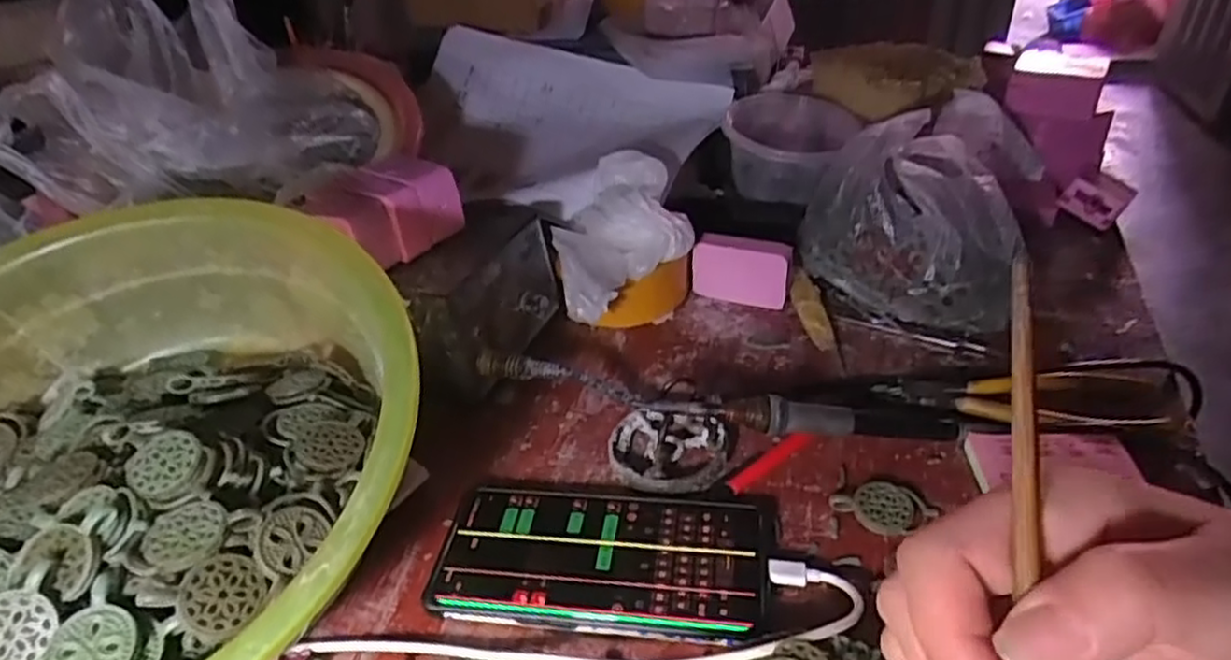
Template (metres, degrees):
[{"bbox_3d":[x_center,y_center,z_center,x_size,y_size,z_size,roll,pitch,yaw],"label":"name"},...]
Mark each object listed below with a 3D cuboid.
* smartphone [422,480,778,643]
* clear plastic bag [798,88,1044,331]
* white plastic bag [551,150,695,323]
[{"bbox_3d":[-0.005,0.111,0.357,0.163,0.014,0.083,1,36,9],"label":"smartphone"},{"bbox_3d":[0.209,-0.077,0.495,0.154,0.111,0.121,13,39,24],"label":"clear plastic bag"},{"bbox_3d":[0.005,-0.073,0.486,0.090,0.053,0.131,-5,36,-1],"label":"white plastic bag"}]

